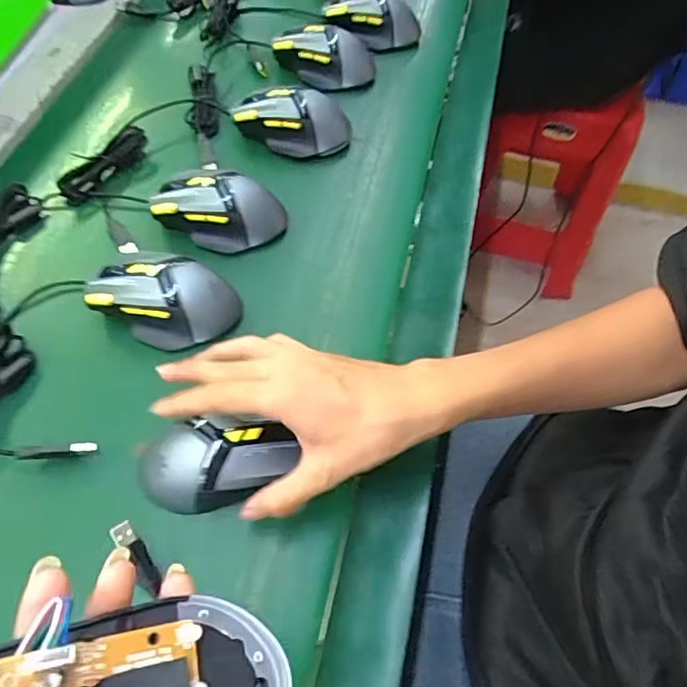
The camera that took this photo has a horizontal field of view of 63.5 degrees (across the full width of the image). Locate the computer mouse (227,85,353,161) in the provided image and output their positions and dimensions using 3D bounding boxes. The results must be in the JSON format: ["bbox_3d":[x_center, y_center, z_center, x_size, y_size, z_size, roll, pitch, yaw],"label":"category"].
[{"bbox_3d":[-0.052,-0.227,0.560,0.119,0.041,0.074,-2,57,-4],"label":"computer mouse"}]

